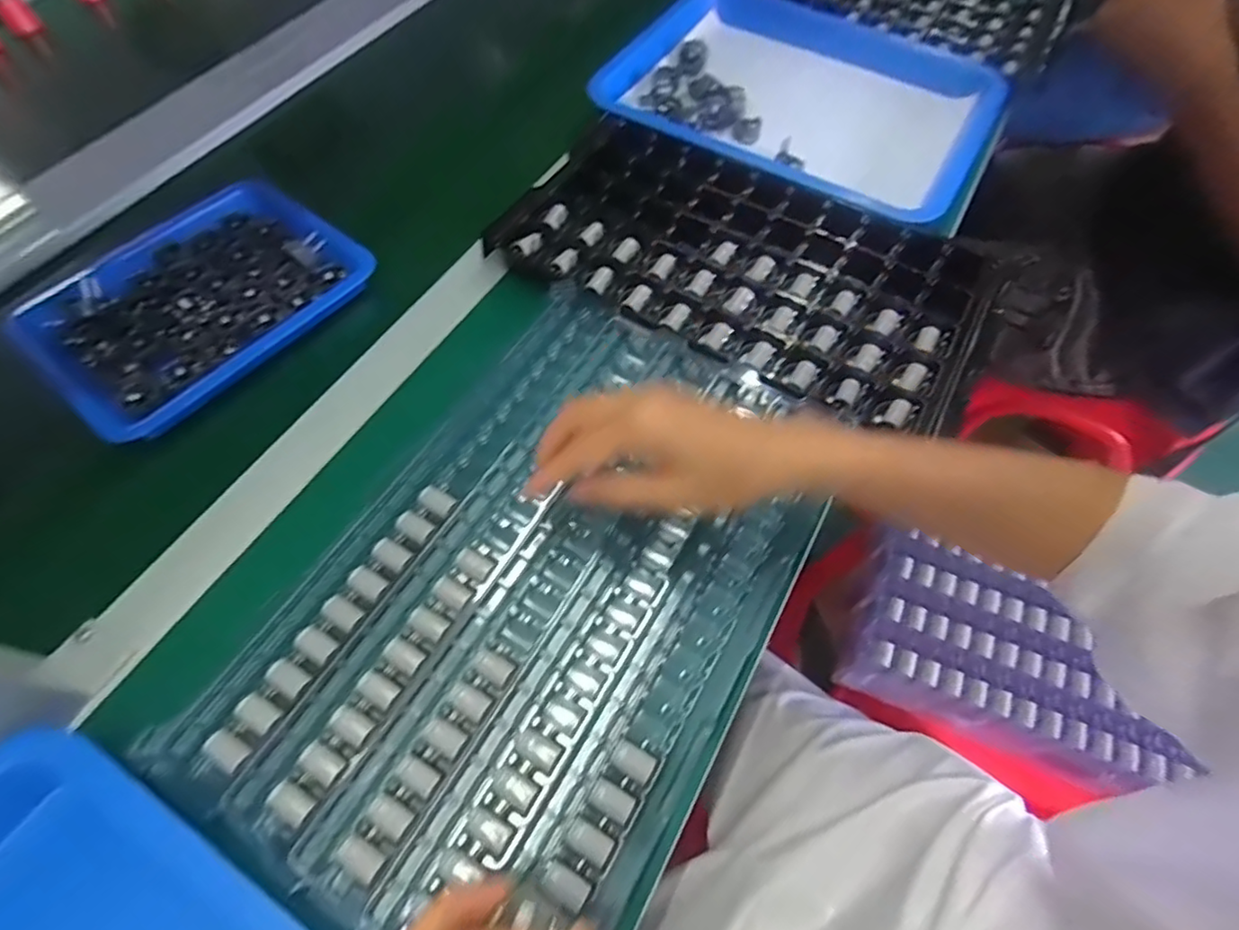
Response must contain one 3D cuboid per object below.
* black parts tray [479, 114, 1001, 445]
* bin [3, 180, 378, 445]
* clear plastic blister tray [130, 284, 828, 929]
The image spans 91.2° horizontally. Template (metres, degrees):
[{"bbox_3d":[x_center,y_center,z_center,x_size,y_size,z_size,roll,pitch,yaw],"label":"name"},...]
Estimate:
[{"bbox_3d":[0.088,-0.156,0.453,0.340,0.023,0.191,27,64,11],"label":"black parts tray"},{"bbox_3d":[-0.318,-0.127,0.458,0.161,0.027,0.212,36,66,15],"label":"bin"},{"bbox_3d":[-0.038,0.062,0.350,0.235,0.019,0.358,29,64,12],"label":"clear plastic blister tray"}]

